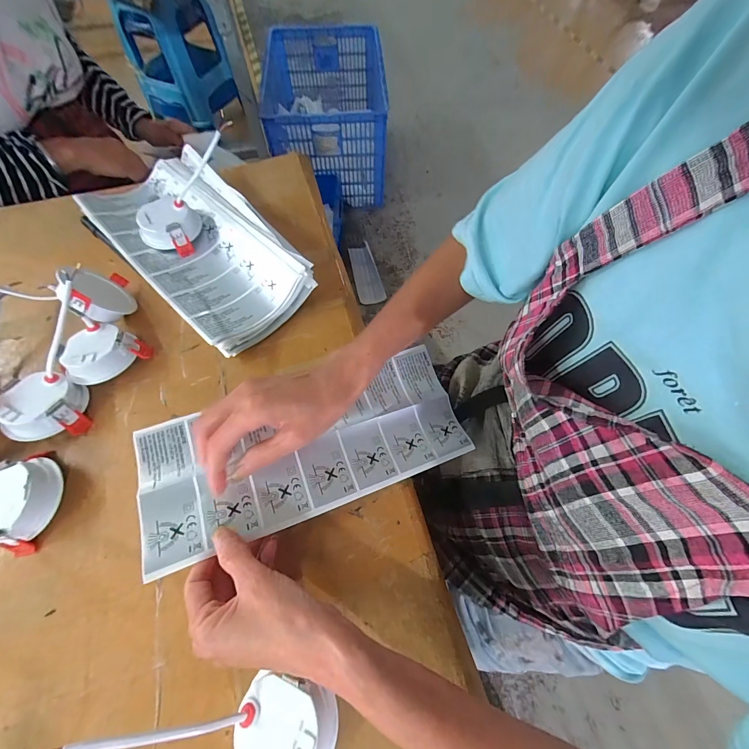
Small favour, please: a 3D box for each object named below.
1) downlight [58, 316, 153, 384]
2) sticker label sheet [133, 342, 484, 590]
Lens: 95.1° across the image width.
[{"bbox_3d":[-0.287,-0.021,0.361,0.062,0.035,0.066,26,68,12],"label":"downlight"},{"bbox_3d":[-0.054,0.062,0.323,0.293,0.014,0.121,-17,65,-20],"label":"sticker label sheet"}]

